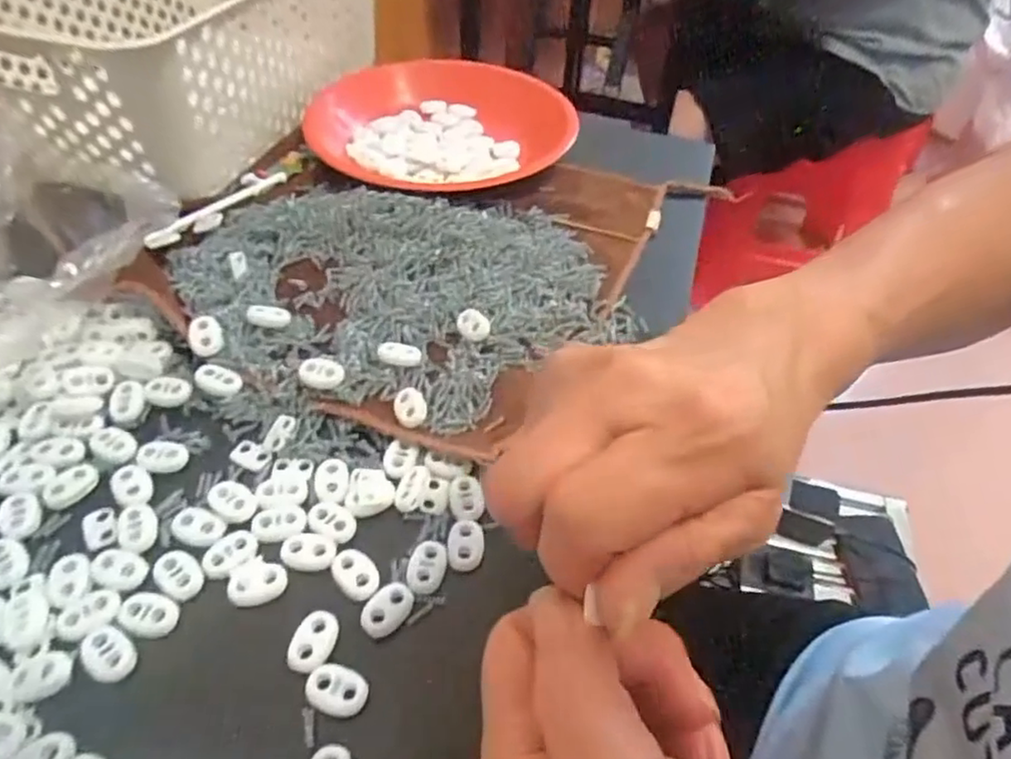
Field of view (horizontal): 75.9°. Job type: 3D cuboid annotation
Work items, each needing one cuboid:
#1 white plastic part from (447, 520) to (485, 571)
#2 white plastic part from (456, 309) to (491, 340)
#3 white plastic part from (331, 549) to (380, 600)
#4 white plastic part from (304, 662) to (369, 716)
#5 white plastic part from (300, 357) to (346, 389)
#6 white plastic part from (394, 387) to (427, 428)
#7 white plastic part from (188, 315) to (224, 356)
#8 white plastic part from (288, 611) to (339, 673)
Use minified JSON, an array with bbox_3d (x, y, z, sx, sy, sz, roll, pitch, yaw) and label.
[{"bbox_3d":[-0.017,0.070,0.276,0.015,0.004,0.022,3,48,-1],"label":"white plastic part"},{"bbox_3d":[-0.018,-0.031,0.358,0.018,0.009,0.019,1,48,-3],"label":"white plastic part"},{"bbox_3d":[-0.062,0.078,0.264,0.025,0.004,0.015,37,55,26],"label":"white plastic part"},{"bbox_3d":[-0.061,0.112,0.234,0.022,0.004,0.015,13,48,8],"label":"white plastic part"},{"bbox_3d":[-0.092,-0.003,0.324,0.022,0.004,0.015,4,77,0],"label":"white plastic part"},{"bbox_3d":[-0.047,0.013,0.318,0.015,0.007,0.022,-14,50,-16],"label":"white plastic part"},{"bbox_3d":[-0.156,-0.023,0.336,0.016,0.004,0.022,-9,68,-20],"label":"white plastic part"},{"bbox_3d":[-0.073,0.099,0.247,0.017,0.004,0.023,9,48,4],"label":"white plastic part"}]

